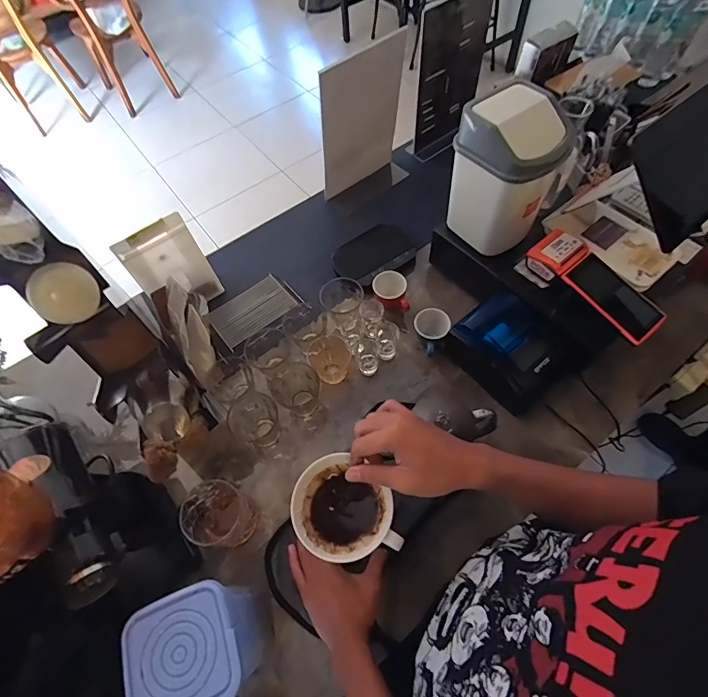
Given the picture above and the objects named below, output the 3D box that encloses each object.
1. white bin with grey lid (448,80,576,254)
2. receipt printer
[{"bbox_3d":[0.230,-0.272,0.640,0.144,0.213,0.131,39,70,22],"label":"white bin with grey lid"},{"bbox_3d":[0.262,0.004,0.672,0.133,0.113,0.196,-38,65,-16],"label":"receipt printer"}]

